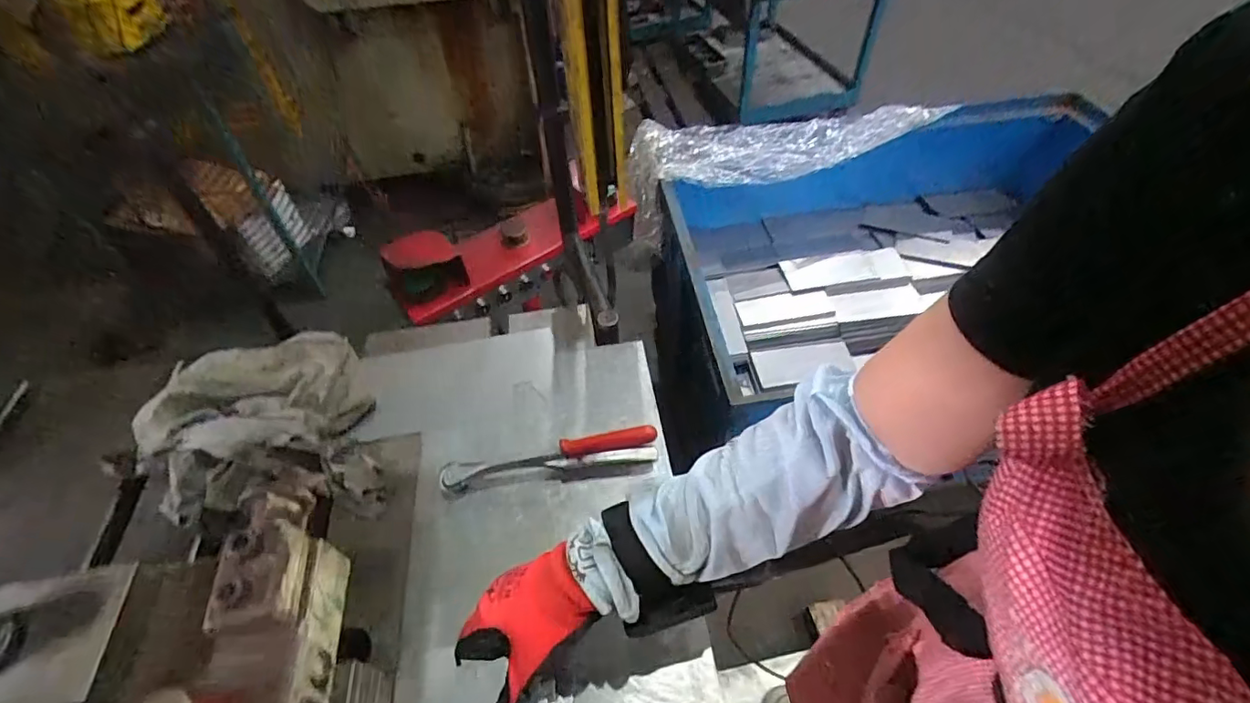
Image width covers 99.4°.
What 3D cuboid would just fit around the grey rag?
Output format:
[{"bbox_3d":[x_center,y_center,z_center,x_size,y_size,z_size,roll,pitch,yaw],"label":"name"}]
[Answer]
[{"bbox_3d":[-0.384,0.083,0.542,0.223,0.073,0.236,-20,52,-10],"label":"grey rag"}]

